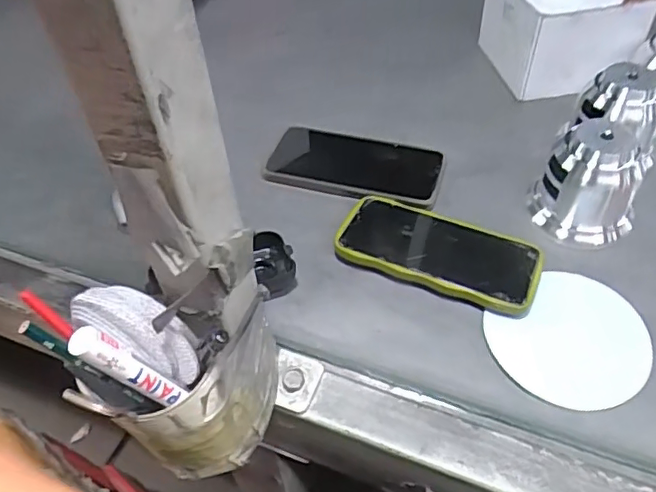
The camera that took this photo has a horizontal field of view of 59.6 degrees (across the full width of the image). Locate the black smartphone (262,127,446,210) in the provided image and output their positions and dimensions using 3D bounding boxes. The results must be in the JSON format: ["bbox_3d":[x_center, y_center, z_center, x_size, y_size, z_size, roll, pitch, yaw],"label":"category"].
[{"bbox_3d":[0.026,-0.080,0.543,0.162,0.010,0.084,14,50,13],"label":"black smartphone"}]

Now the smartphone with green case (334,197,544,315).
[{"bbox_3d":[0.090,0.004,0.471,0.158,0.020,0.081,21,52,19],"label":"smartphone with green case"}]

